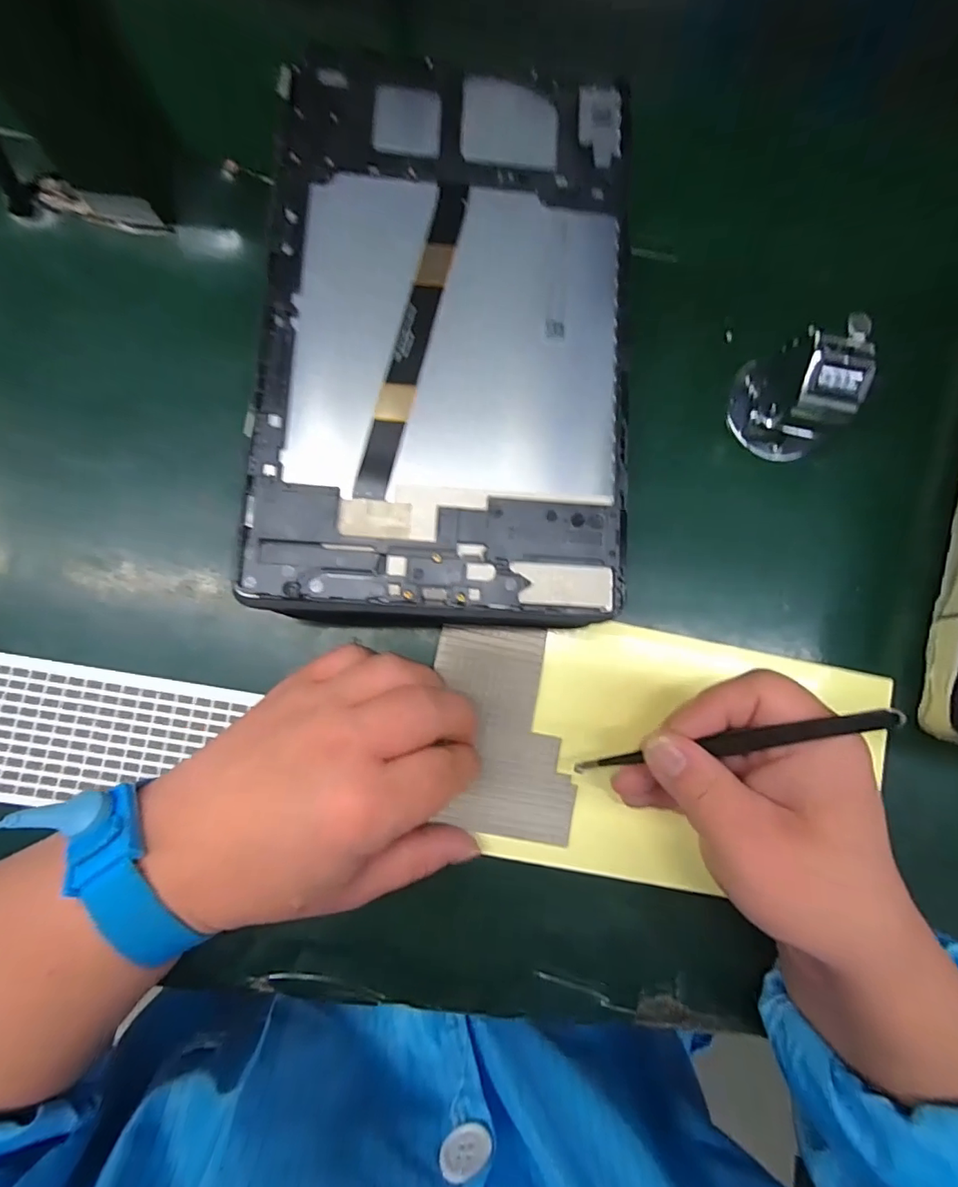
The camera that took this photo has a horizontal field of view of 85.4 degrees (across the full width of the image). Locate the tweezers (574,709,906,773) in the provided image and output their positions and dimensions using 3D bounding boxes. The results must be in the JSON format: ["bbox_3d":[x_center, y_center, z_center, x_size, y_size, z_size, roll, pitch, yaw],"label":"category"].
[{"bbox_3d":[0.096,0.061,0.209,0.123,0.007,0.008,-19,82,27],"label":"tweezers"}]

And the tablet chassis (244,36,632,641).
[{"bbox_3d":[-0.013,-0.111,0.216,0.147,0.013,0.244,2,82,-4],"label":"tablet chassis"}]

